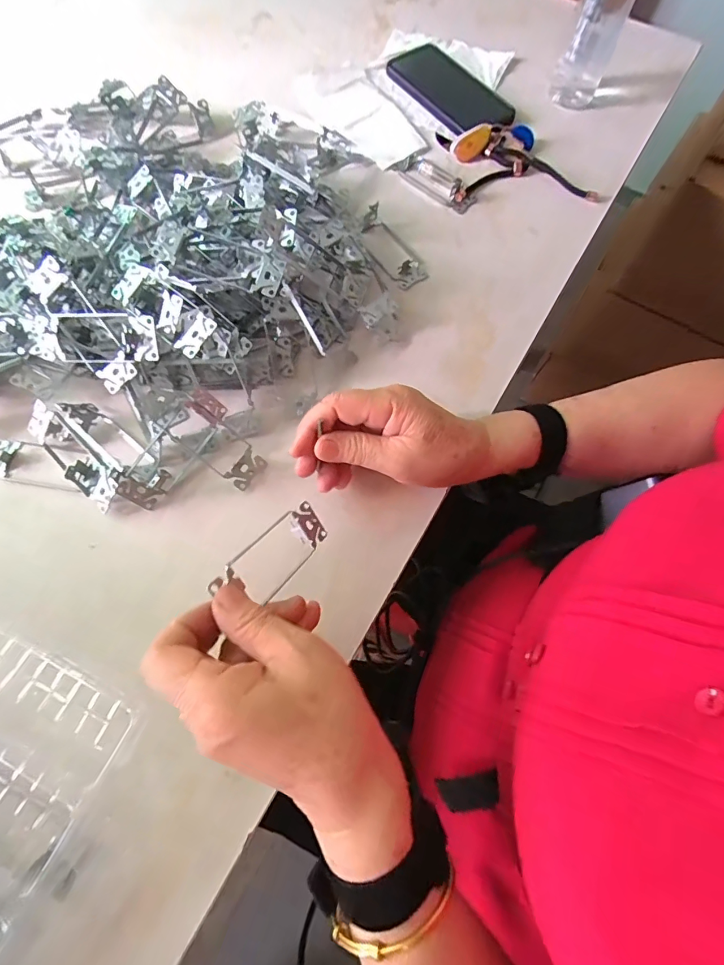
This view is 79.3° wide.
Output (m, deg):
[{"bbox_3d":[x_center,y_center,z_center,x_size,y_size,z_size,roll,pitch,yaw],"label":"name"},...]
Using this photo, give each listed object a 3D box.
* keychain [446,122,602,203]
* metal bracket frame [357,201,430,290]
[{"bbox_3d":[0.183,-0.363,0.496,0.152,0.031,0.101,0,70,-2],"label":"keychain"},{"bbox_3d":[0.030,-0.242,0.446,0.045,0.022,0.092,-36,75,-13],"label":"metal bracket frame"}]

